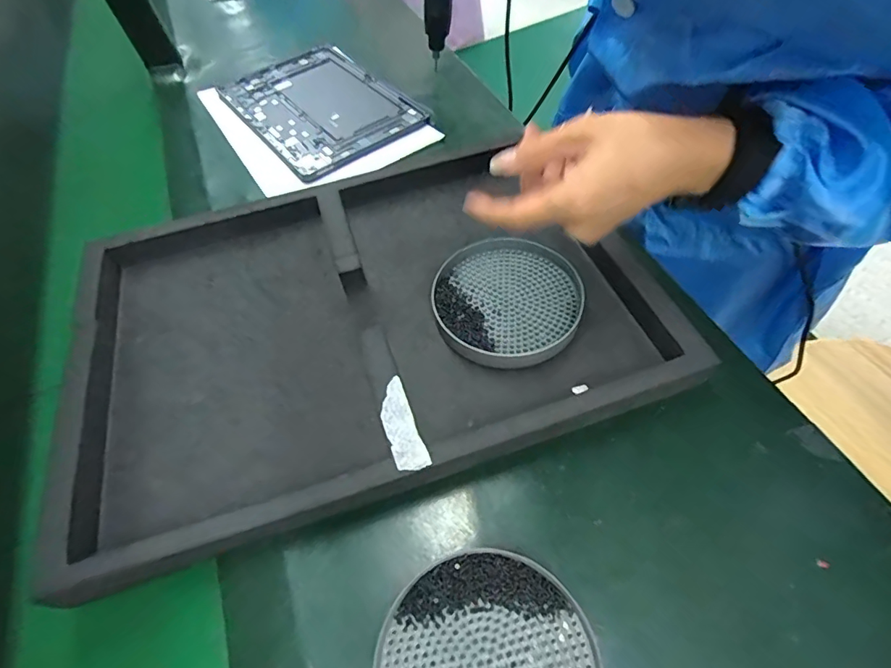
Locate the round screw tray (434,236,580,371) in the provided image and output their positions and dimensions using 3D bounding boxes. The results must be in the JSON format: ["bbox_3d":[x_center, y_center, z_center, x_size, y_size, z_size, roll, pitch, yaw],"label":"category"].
[{"bbox_3d":[0.048,-0.029,0.374,0.112,0.016,0.116,-1,56,2],"label":"round screw tray"}]

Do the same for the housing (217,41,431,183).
[{"bbox_3d":[-0.156,-0.281,0.575,0.167,0.009,0.251,-34,61,-19],"label":"housing"}]

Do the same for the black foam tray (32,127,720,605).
[{"bbox_3d":[-0.064,-0.014,0.373,0.449,0.043,0.312,-18,57,-9],"label":"black foam tray"}]

